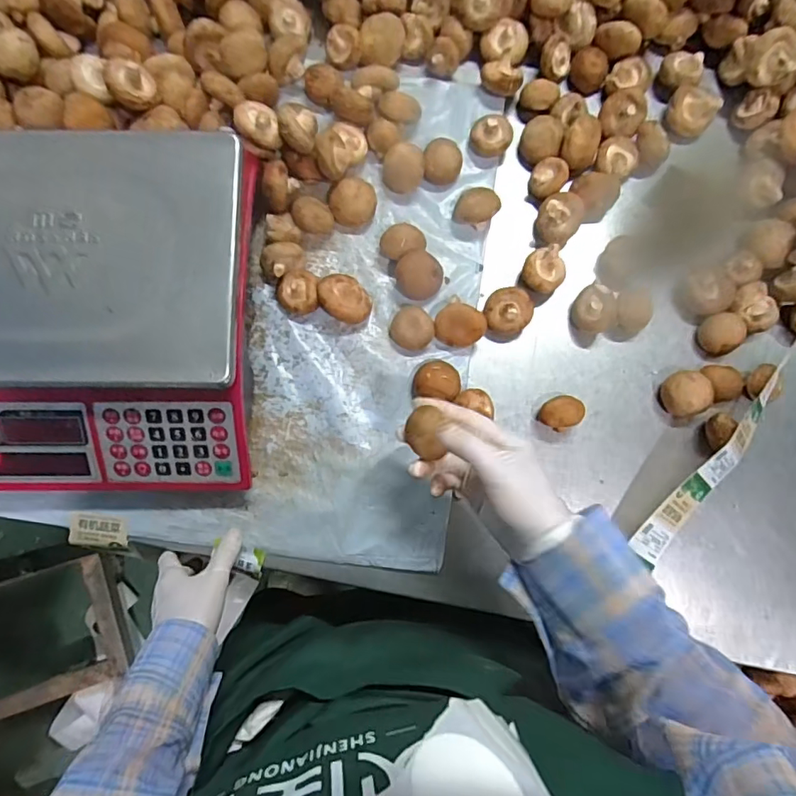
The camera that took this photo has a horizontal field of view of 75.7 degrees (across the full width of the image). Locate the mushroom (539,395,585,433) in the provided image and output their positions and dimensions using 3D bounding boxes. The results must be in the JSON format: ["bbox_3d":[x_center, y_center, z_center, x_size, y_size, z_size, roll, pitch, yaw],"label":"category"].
[{"bbox_3d":[0.162,0.016,0.509,0.038,0.037,0.034,0,93,-3],"label":"mushroom"}]

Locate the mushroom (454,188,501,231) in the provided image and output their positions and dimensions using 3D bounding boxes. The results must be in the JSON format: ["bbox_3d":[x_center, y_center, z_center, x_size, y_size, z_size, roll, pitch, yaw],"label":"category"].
[{"bbox_3d":[0.080,-0.195,0.525,0.043,0.032,0.037,1,93,-3],"label":"mushroom"}]

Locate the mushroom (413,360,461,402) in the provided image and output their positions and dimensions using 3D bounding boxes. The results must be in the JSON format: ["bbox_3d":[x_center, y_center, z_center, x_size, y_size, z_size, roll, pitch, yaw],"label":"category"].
[{"bbox_3d":[0.039,-0.018,0.505,0.044,0.035,0.039,9,92,-3],"label":"mushroom"}]

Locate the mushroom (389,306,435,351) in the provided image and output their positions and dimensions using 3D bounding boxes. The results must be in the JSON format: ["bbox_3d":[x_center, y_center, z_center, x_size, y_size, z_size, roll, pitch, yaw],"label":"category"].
[{"bbox_3d":[0.014,-0.069,0.509,0.042,0.024,0.042,0,93,-3],"label":"mushroom"}]

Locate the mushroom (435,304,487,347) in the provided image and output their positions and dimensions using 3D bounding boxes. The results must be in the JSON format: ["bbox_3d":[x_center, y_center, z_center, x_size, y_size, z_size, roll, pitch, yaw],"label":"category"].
[{"bbox_3d":[0.061,-0.070,0.508,0.047,0.034,0.037,9,92,-3],"label":"mushroom"}]

